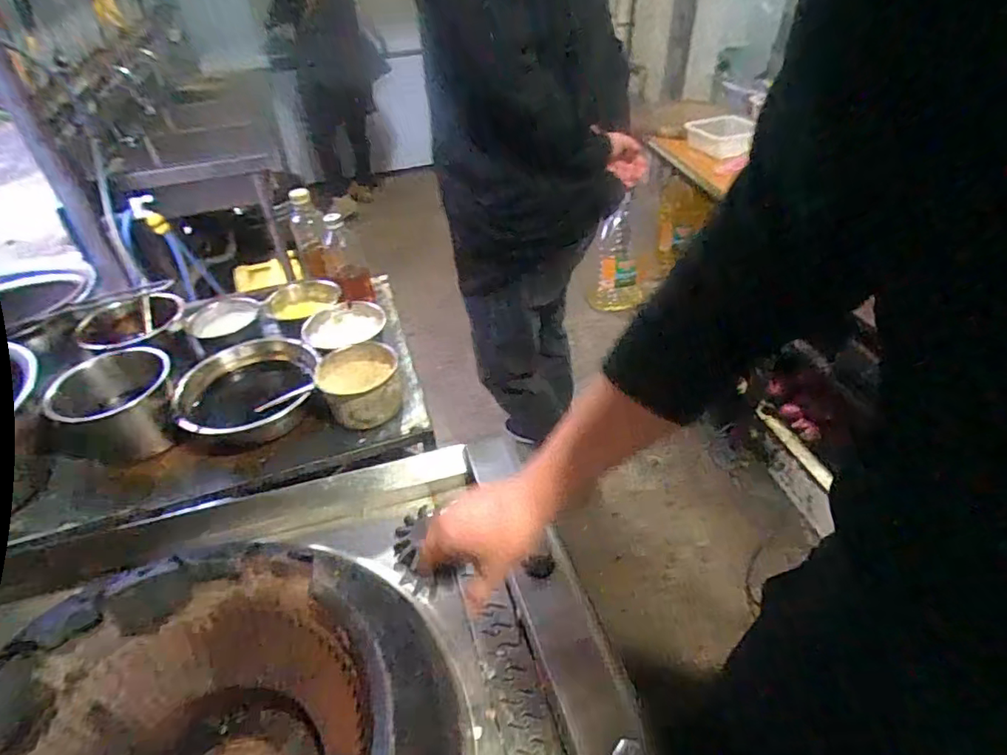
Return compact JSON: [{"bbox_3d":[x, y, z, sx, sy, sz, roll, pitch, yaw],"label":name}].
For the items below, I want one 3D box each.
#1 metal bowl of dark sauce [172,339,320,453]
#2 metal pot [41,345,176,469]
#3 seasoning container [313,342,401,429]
[{"bbox_3d":[-0.385,0.032,0.832,0.197,0.075,0.192,-2,40,1],"label":"metal bowl of dark sauce"},{"bbox_3d":[-0.568,0.038,0.814,0.154,0.125,0.166,-29,47,-27],"label":"metal pot"},{"bbox_3d":[-0.219,0.010,0.836,0.133,0.075,0.128,-2,40,1],"label":"seasoning container"}]

